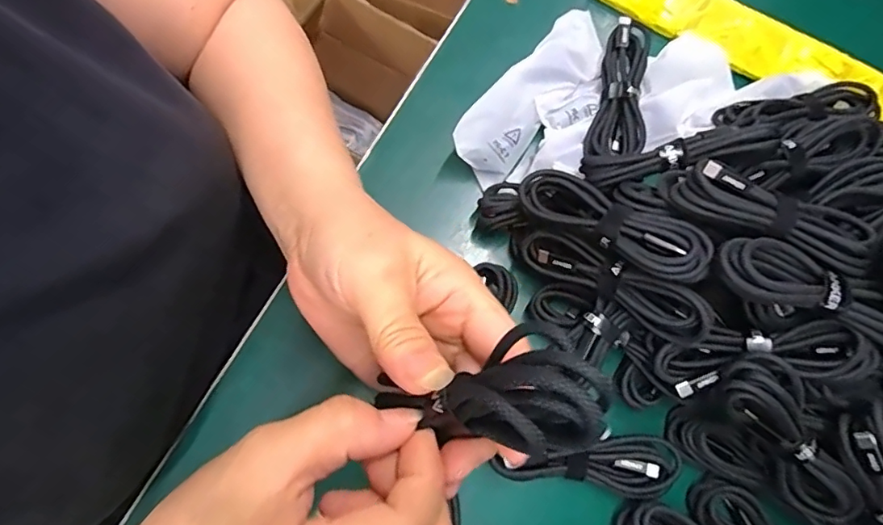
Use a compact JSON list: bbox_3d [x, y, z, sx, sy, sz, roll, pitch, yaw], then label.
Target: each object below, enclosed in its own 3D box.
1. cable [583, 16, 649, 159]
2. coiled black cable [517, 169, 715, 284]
[{"bbox_3d":[0.125,-0.115,0.362,0.035,0.029,0.106,15,74,1],"label":"cable"},{"bbox_3d":[0.096,-0.022,0.296,0.108,0.019,0.035,33,74,30],"label":"coiled black cable"}]

